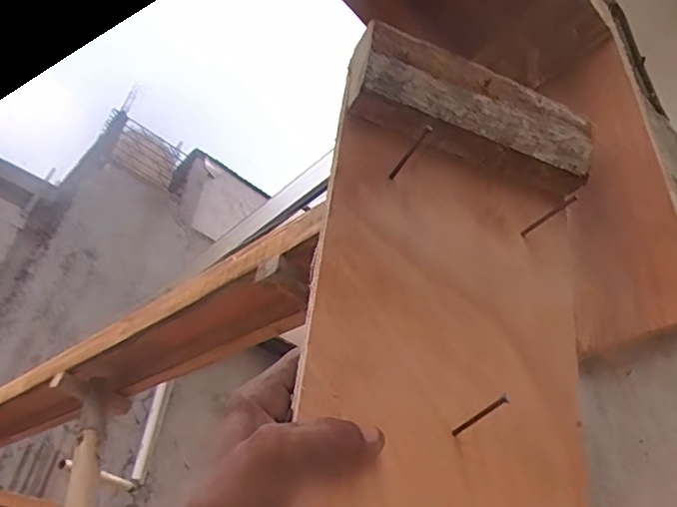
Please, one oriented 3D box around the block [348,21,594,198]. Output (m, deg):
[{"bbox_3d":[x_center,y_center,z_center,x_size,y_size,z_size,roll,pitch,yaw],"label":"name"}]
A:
[{"bbox_3d":[0.094,-0.092,0.380,0.176,0.058,0.043,21,-39,-17],"label":"block"}]

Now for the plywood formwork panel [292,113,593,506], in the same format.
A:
[{"bbox_3d":[0.069,0.056,0.326,0.180,0.266,0.012,17,-29,-17],"label":"plywood formwork panel"}]

